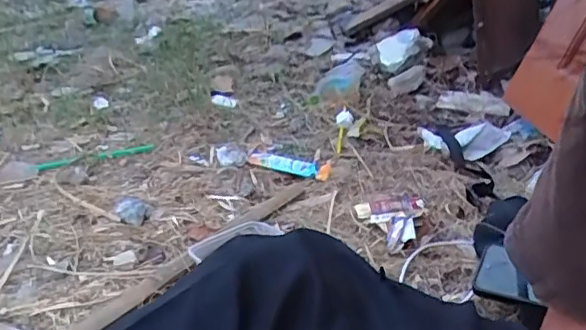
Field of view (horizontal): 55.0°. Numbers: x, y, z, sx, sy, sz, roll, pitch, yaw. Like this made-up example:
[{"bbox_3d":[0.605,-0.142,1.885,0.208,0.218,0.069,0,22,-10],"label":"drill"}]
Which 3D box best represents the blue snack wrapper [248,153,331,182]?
[{"bbox_3d":[-0.005,-0.002,0.948,0.140,0.009,0.053,11,27,16],"label":"blue snack wrapper"}]

